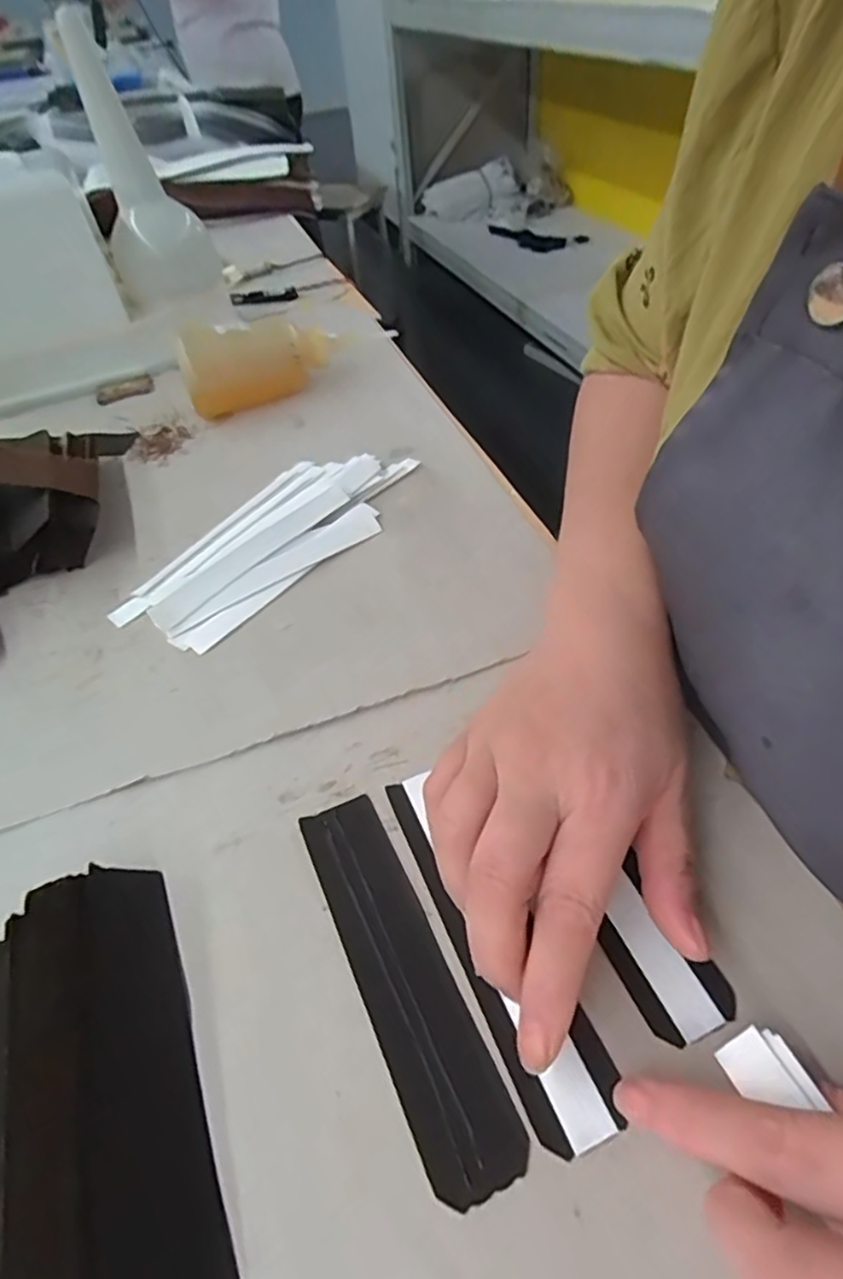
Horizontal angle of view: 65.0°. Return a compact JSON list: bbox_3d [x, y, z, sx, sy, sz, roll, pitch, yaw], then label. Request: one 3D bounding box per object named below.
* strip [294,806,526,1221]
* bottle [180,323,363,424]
[{"bbox_3d":[-0.009,0.118,0.240,0.032,0.004,0.138,-22,49,-14],"label":"strip"},{"bbox_3d":[-0.125,-0.224,0.536,0.132,0.057,0.047,-18,48,-10],"label":"bottle"}]

